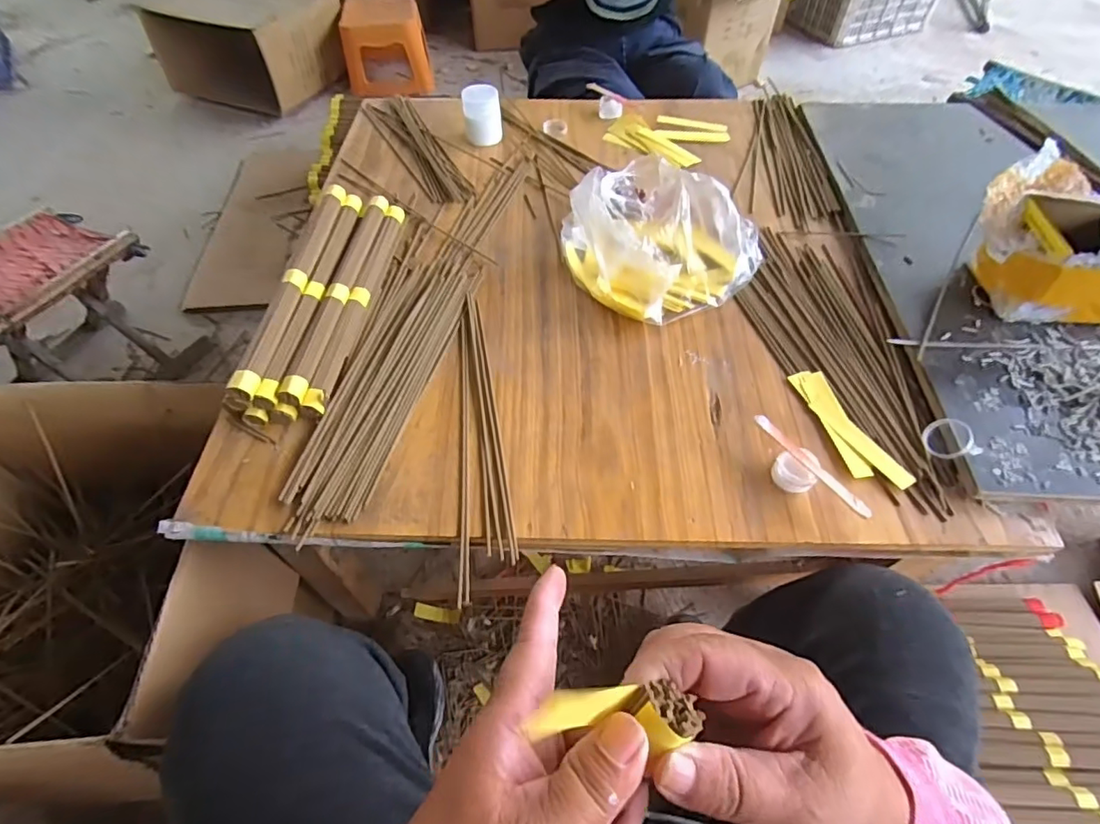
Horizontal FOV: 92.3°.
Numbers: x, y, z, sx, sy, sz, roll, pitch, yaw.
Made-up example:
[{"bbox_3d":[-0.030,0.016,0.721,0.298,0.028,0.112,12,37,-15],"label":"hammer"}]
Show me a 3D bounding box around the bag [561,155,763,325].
[{"bbox_3d":[0.131,-0.226,0.631,0.228,0.093,0.220,-31,60,-18],"label":"bag"}]

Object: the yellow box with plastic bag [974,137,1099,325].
[{"bbox_3d":[0.560,-0.193,0.569,0.157,0.122,0.172,0,55,1],"label":"yellow box with plastic bag"}]

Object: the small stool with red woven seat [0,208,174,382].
[{"bbox_3d":[-0.940,-0.179,1.021,0.256,0.260,0.333,21,58,15],"label":"small stool with red woven seat"}]

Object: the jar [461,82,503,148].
[{"bbox_3d":[-0.103,-0.453,0.806,0.057,0.064,0.055,-9,56,-5],"label":"jar"}]

